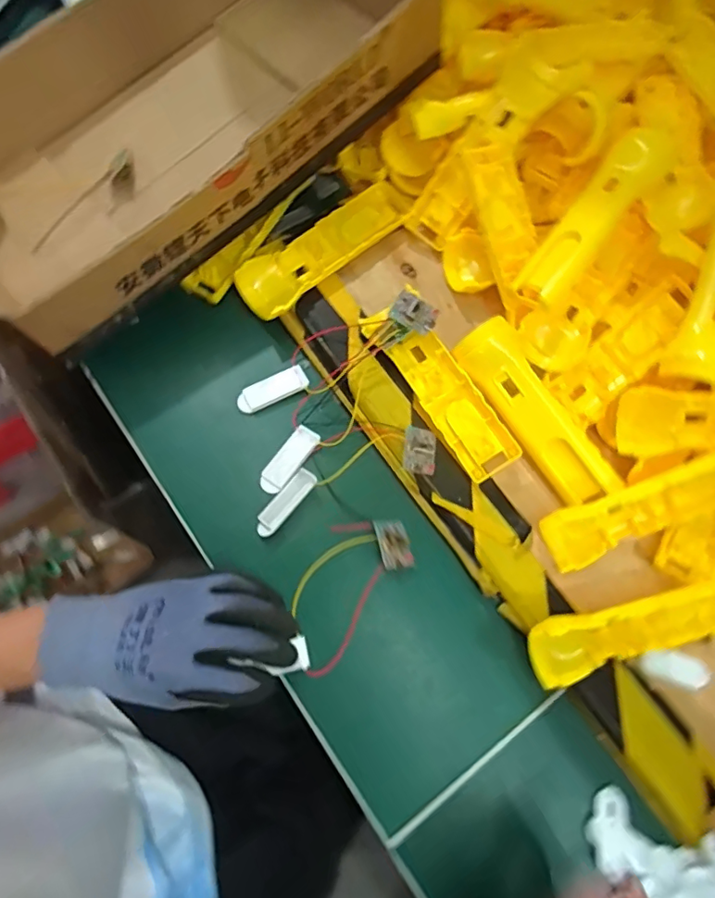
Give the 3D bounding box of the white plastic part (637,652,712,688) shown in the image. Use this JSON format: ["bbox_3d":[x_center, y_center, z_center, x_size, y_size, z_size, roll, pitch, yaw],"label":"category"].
[{"bbox_3d":[0.229,0.158,0.382,0.051,0.004,0.020,11,72,-2],"label":"white plastic part"}]

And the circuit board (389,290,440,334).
[{"bbox_3d":[0.044,-0.105,0.414,0.035,0.011,0.024,34,98,3],"label":"circuit board"}]

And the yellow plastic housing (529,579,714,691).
[{"bbox_3d":[0.204,0.127,0.375,0.168,0.034,0.045,-10,74,-8],"label":"yellow plastic housing"}]

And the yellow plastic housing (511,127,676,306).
[{"bbox_3d":[0.185,-0.182,0.415,0.038,0.019,0.157,38,89,9],"label":"yellow plastic housing"}]

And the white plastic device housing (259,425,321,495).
[{"bbox_3d":[-0.053,0.009,0.417,0.022,0.004,0.059,34,75,8],"label":"white plastic device housing"}]

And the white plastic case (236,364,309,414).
[{"bbox_3d":[-0.070,-0.049,0.435,0.059,0.004,0.023,-26,76,-9],"label":"white plastic case"}]

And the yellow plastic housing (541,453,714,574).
[{"bbox_3d":[0.207,0.040,0.376,0.150,0.031,0.039,-27,75,11],"label":"yellow plastic housing"}]

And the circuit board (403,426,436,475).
[{"bbox_3d":[0.048,0.001,0.411,0.025,0.005,0.035,8,73,-7],"label":"circuit board"}]

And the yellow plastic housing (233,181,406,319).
[{"bbox_3d":[-0.026,-0.171,0.460,0.165,0.028,0.051,-40,78,-13],"label":"yellow plastic housing"}]

